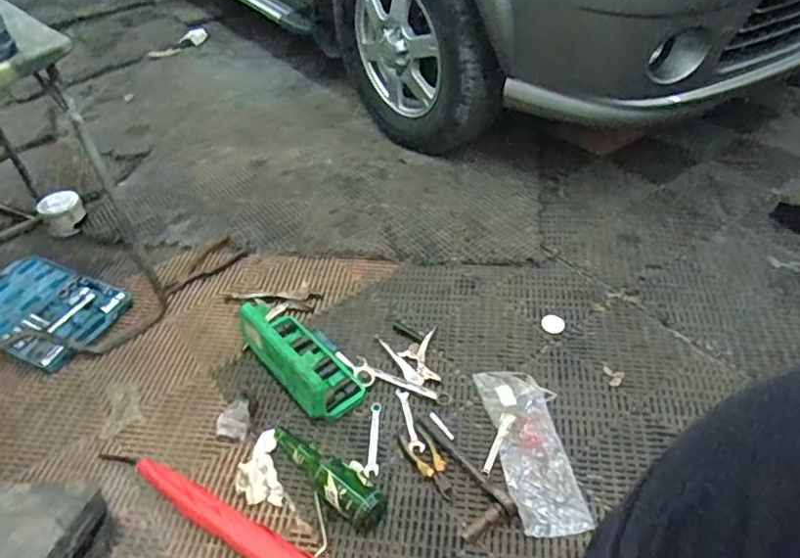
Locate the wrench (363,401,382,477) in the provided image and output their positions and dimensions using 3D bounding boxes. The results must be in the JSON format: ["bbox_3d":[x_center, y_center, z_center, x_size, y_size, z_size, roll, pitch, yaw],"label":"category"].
[{"bbox_3d":[-0.046,0.292,1.083,0.025,0.007,0.153,1,43,4],"label":"wrench"}]

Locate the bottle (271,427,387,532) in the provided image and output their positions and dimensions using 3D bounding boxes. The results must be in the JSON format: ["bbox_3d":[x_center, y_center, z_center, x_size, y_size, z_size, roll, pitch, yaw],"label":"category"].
[{"bbox_3d":[-0.125,0.323,1.013,0.076,0.056,0.251,-35,52,-29],"label":"bottle"}]

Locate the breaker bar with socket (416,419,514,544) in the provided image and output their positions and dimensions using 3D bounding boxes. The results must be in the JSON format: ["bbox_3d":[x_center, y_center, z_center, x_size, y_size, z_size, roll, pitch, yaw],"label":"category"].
[{"bbox_3d":[0.093,0.325,1.012,0.091,0.026,0.224,-22,46,-20],"label":"breaker bar with socket"}]

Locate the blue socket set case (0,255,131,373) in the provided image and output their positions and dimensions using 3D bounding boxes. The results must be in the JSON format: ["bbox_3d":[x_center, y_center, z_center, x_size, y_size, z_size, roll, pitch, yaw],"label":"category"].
[{"bbox_3d":[-0.809,0.067,1.342,0.343,0.040,0.249,18,47,21],"label":"blue socket set case"}]

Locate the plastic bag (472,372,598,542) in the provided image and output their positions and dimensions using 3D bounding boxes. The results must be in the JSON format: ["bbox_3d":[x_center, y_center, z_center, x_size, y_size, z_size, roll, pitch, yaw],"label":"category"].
[{"bbox_3d":[0.233,0.294,1.049,0.120,0.016,0.323,-8,43,-5],"label":"plastic bag"}]

